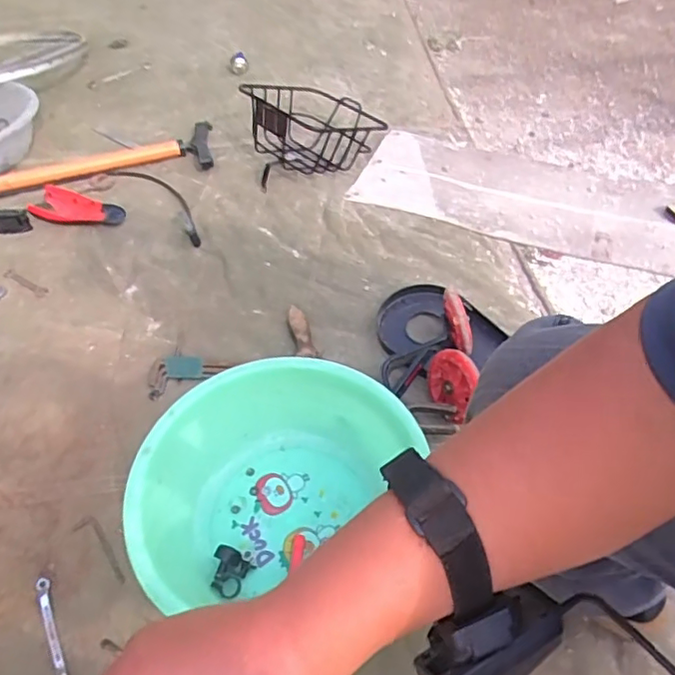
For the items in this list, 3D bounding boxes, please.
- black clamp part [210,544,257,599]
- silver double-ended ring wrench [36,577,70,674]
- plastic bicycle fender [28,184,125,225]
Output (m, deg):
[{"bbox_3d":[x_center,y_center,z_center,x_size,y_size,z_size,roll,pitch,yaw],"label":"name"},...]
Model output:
[{"bbox_3d":[-0.139,0.294,0.734,0.051,0.025,0.052,20,53,18],"label":"black clamp part"},{"bbox_3d":[-0.345,0.353,0.702,0.018,0.010,0.142,-22,52,-16],"label":"silver double-ended ring wrench"},{"bbox_3d":[-0.549,-0.278,1.244,0.194,0.032,0.076,10,50,10],"label":"plastic bicycle fender"}]

